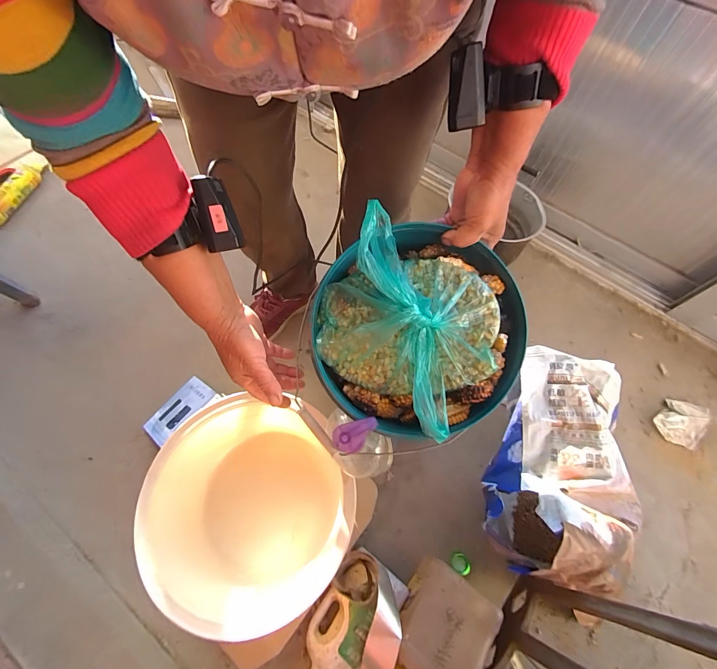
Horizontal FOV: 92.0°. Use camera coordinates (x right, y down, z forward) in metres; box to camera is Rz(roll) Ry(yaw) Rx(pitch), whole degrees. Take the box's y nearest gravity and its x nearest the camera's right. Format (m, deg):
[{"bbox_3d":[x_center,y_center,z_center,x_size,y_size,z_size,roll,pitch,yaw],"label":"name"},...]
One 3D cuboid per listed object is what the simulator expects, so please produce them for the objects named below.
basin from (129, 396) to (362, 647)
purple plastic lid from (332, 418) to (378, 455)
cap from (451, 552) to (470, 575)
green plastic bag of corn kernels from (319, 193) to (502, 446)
[{"bbox_3d":[-0.194,0.294,0.614,0.318,0.167,0.340,-24,62,-18],"label":"basin"},{"bbox_3d":[-0.003,0.114,0.390,0.051,0.013,0.031,-12,58,-12],"label":"purple plastic lid"},{"bbox_3d":[0.205,0.463,0.699,0.036,0.011,0.036,1,63,-3],"label":"cap"},{"bbox_3d":[0.060,-0.020,0.391,0.199,0.123,0.167,34,66,13],"label":"green plastic bag of corn kernels"}]

